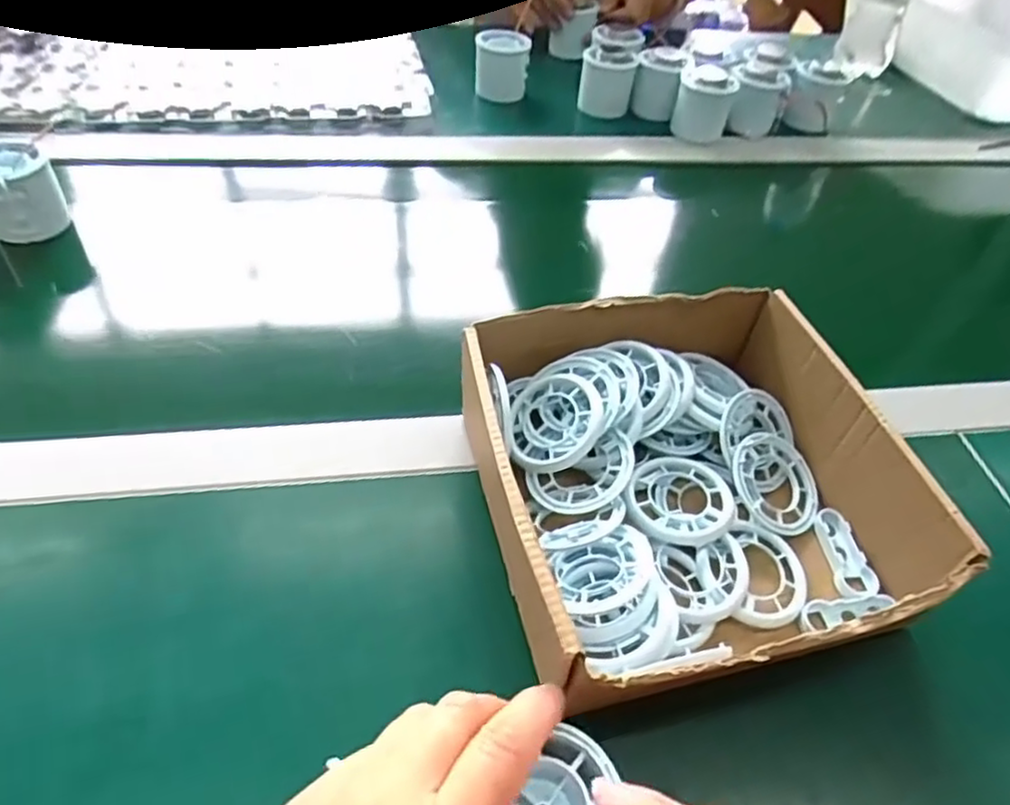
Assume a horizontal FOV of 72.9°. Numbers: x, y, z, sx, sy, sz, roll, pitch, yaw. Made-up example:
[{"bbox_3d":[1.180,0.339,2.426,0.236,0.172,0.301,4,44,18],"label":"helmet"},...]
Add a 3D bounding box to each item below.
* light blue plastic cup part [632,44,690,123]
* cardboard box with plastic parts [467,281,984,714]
[{"bbox_3d":[0.158,-0.323,0.693,0.050,0.054,0.053,22,49,13],"label":"light blue plastic cup part"},{"bbox_3d":[0.089,0.039,0.351,0.191,0.072,0.204,-8,49,-14],"label":"cardboard box with plastic parts"}]

